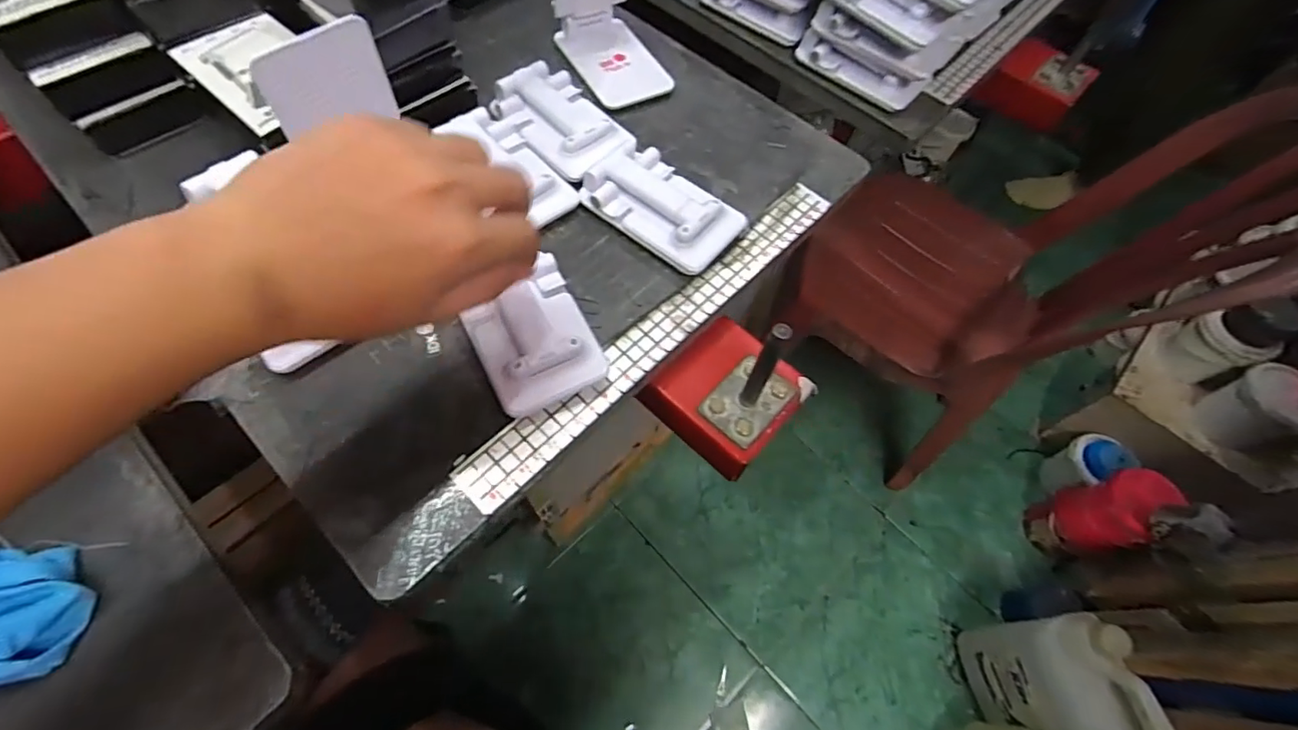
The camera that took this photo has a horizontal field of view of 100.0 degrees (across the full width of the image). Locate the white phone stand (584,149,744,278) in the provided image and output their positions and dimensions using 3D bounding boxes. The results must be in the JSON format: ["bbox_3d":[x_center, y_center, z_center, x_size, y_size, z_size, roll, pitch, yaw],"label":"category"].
[{"bbox_3d":[0.010,-0.111,0.383,0.104,0.026,0.065,38,66,16],"label":"white phone stand"}]

